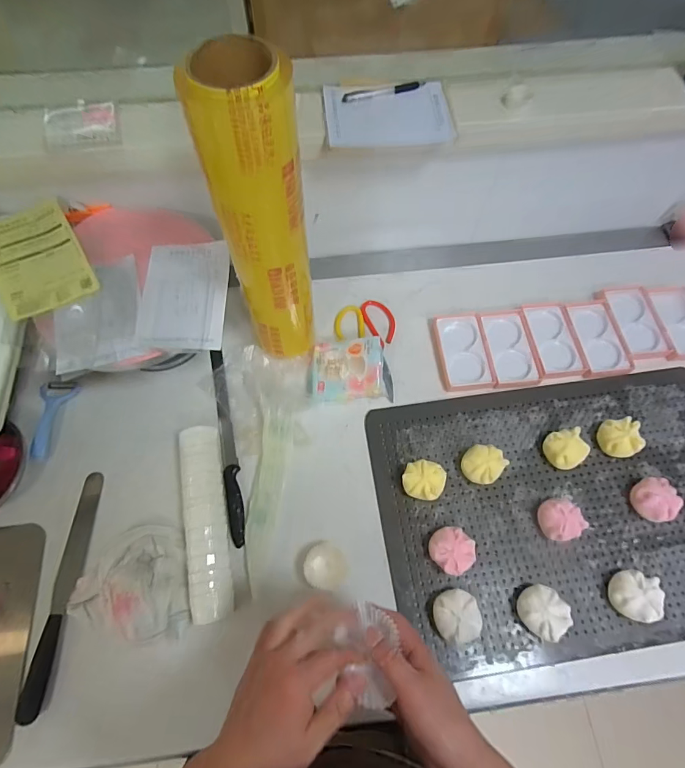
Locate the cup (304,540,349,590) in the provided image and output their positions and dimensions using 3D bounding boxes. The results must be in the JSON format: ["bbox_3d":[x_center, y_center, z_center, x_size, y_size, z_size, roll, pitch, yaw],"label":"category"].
[{"bbox_3d":[-0.022,0.265,0.628,0.063,0.041,0.062,0,66,0],"label":"cup"}]

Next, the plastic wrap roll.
[{"bbox_3d":[-0.096,-0.184,0.592,0.103,0.465,0.094,0,65,-1],"label":"plastic wrap roll"}]

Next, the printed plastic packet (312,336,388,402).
[{"bbox_3d":[0.011,-0.025,0.743,0.127,0.055,0.107,0,66,0],"label":"printed plastic packet"}]

